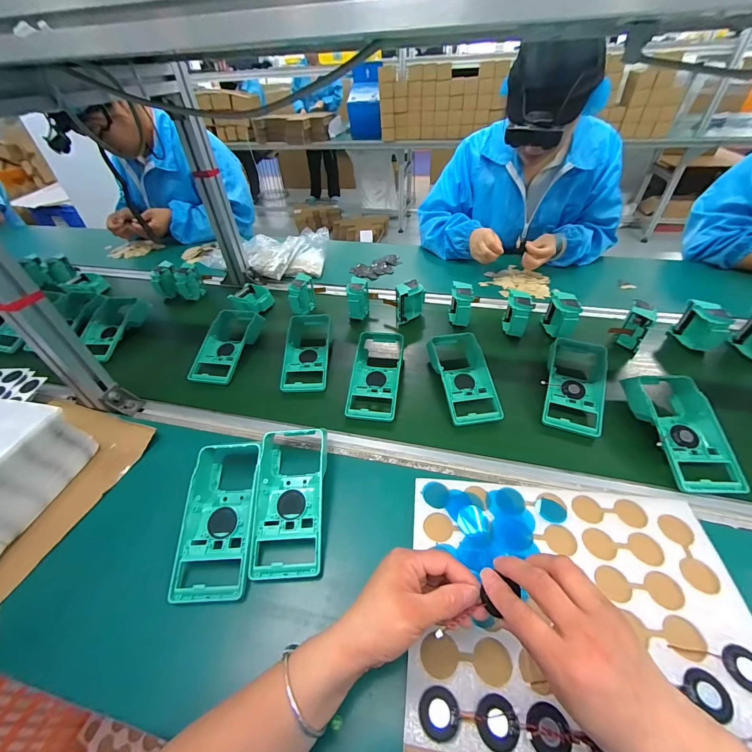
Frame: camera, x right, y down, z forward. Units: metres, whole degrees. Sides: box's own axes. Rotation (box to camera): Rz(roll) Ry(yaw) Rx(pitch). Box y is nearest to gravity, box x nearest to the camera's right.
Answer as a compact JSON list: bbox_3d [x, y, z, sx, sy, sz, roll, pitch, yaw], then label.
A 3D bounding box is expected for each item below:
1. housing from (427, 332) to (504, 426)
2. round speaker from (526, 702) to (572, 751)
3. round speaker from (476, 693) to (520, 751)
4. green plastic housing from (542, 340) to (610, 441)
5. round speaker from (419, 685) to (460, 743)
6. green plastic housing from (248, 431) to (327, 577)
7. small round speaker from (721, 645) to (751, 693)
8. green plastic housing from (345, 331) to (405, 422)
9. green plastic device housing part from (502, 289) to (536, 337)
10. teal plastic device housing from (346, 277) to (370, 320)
[{"bbox_3d":[0.148,-0.005,0.574,0.102,0.052,0.192,-7,44,-4],"label":"housing"},{"bbox_3d":[0.141,0.290,0.274,0.034,0.004,0.034,-2,44,2],"label":"round speaker"},{"bbox_3d":[0.102,0.287,0.279,0.033,0.004,0.033,-2,44,2],"label":"round speaker"},{"bbox_3d":[0.329,0.006,0.563,0.083,0.063,0.216,14,46,18],"label":"green plastic housing"},{"bbox_3d":[0.054,0.286,0.285,0.032,0.004,0.033,-2,44,2],"label":"round speaker"},{"bbox_3d":[-0.107,0.145,0.421,0.085,0.051,0.184,-3,44,0],"label":"green plastic housing"},{"bbox_3d":[0.328,0.259,0.296,0.034,0.004,0.032,-2,44,2],"label":"small round speaker"},{"bbox_3d":[0.004,-0.009,0.588,0.090,0.052,0.188,4,44,7],"label":"green plastic housing"},{"bbox_3d":[0.281,-0.127,0.672,0.041,0.072,0.078,6,44,10],"label":"green plastic device housing part"},{"bbox_3d":[-0.039,-0.166,0.743,0.045,0.076,0.077,-1,44,2],"label":"teal plastic device housing"}]

